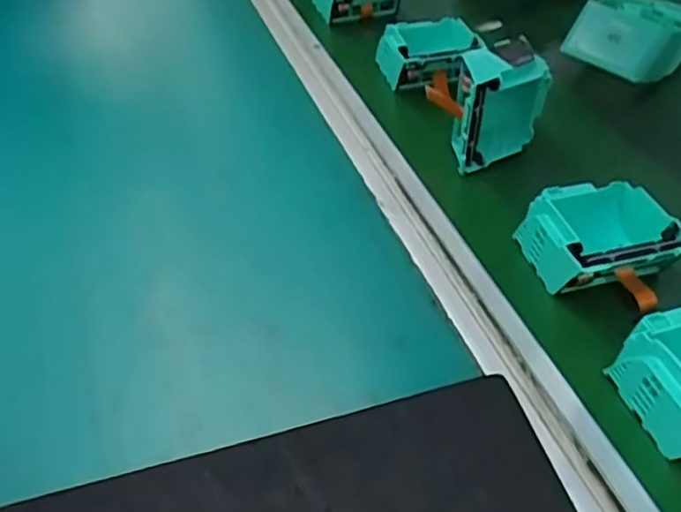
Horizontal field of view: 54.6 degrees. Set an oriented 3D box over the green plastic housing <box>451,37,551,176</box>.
[{"bbox_3d":[0.110,-0.105,0.469,0.068,0.080,0.039,-28,51,-31],"label":"green plastic housing"}]

